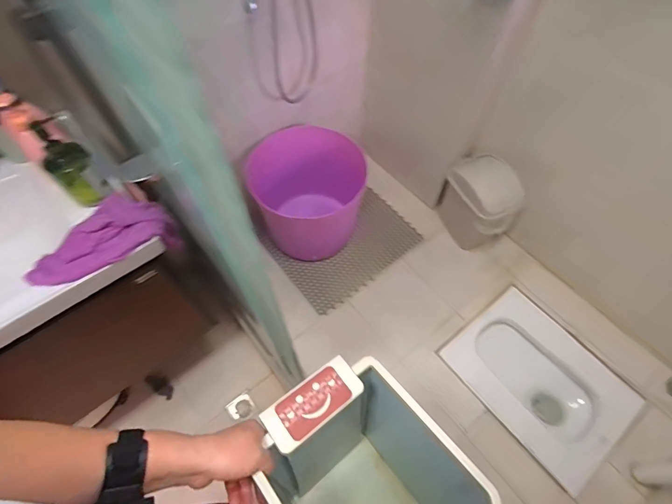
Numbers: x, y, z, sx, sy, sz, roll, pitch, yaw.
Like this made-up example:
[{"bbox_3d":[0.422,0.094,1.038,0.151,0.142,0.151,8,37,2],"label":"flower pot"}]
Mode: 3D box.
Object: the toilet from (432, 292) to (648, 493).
[{"bbox_3d":[0.735,0.517,1.396,0.429,0.296,0.592,-34,65,-17],"label":"toilet"}]

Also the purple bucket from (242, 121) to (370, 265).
[{"bbox_3d":[-0.076,-0.229,1.413,0.427,0.344,0.399,0,60,1],"label":"purple bucket"}]

